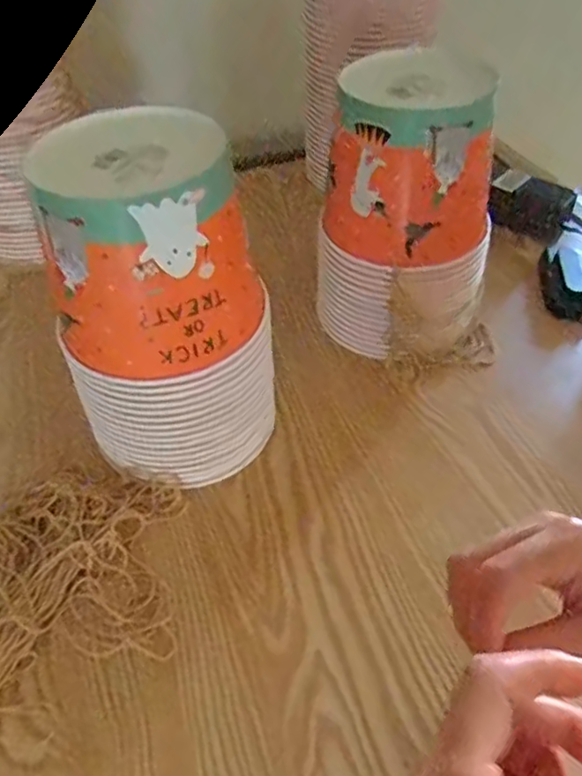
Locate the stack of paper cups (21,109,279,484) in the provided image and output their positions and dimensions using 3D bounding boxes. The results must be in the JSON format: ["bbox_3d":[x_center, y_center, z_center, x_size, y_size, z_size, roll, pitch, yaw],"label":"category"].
[{"bbox_3d":[-0.087,-0.042,0.470,0.147,0.267,0.148,-4,45,-2],"label":"stack of paper cups"}]

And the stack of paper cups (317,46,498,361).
[{"bbox_3d":[0.109,-0.154,0.583,0.153,0.256,0.120,16,49,15],"label":"stack of paper cups"}]

